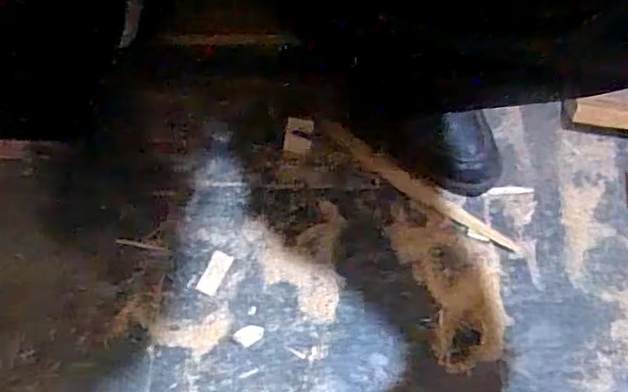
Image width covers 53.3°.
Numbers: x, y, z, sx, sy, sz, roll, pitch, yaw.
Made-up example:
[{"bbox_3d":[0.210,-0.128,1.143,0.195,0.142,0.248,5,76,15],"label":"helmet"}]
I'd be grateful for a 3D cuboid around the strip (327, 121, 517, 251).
[{"bbox_3d":[0.096,-0.011,0.592,0.213,0.013,0.015,33,68,14],"label":"strip"}]

